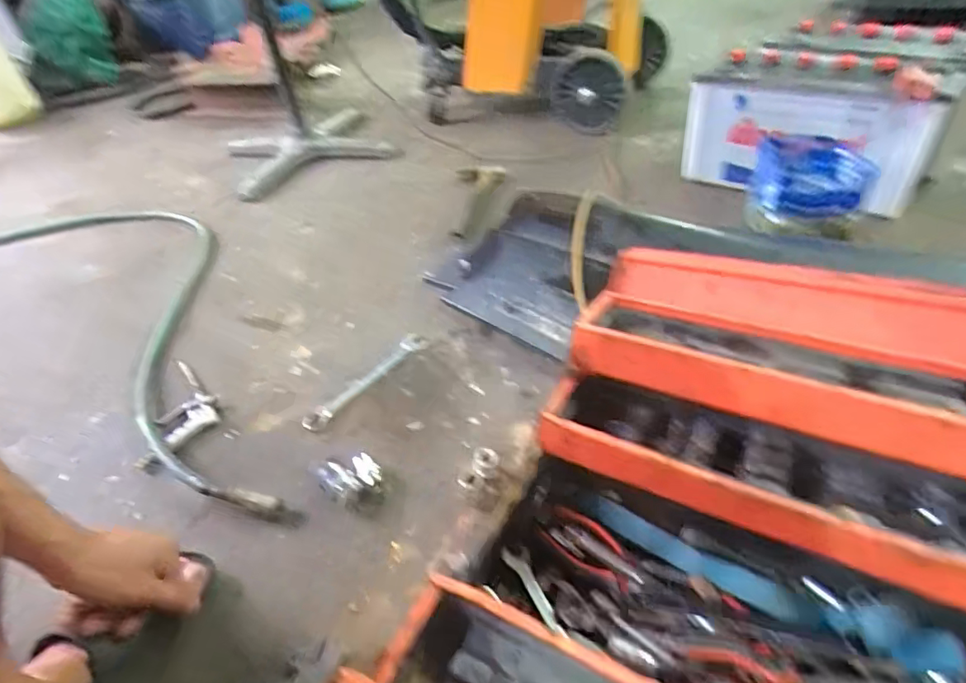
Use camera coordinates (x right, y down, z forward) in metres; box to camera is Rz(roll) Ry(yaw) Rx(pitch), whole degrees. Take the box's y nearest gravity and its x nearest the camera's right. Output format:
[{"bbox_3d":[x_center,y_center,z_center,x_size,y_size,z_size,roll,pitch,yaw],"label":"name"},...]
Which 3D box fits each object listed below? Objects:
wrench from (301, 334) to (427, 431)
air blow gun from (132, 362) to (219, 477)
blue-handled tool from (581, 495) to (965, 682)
[{"bbox_3d":[-0.171,0.053,0.794,0.043,0.008,0.220,23,49,30],"label":"wrench"},{"bbox_3d":[-0.436,0.099,0.806,0.096,0.032,0.222,-10,41,-4],"label":"air blow gun"},{"bbox_3d":[0.220,0.199,0.465,0.296,0.043,0.048,17,48,26],"label":"blue-handled tool"}]

